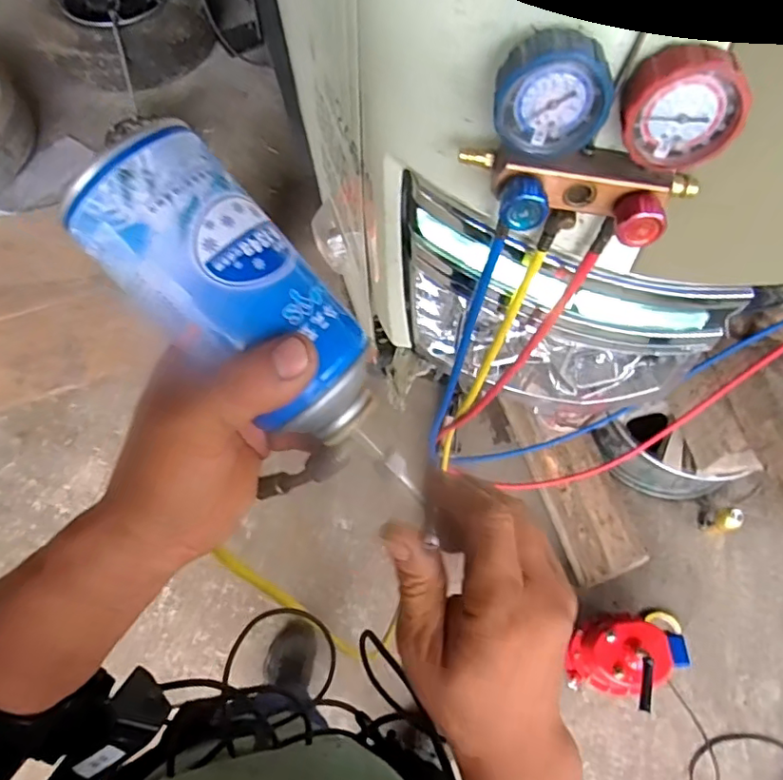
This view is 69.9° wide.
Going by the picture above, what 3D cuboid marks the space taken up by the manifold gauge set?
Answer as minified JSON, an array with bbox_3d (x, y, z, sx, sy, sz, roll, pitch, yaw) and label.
[{"bbox_3d":[0.139,-0.161,0.389,0.162,0.130,0.075,7,65,1],"label":"manifold gauge set"}]

